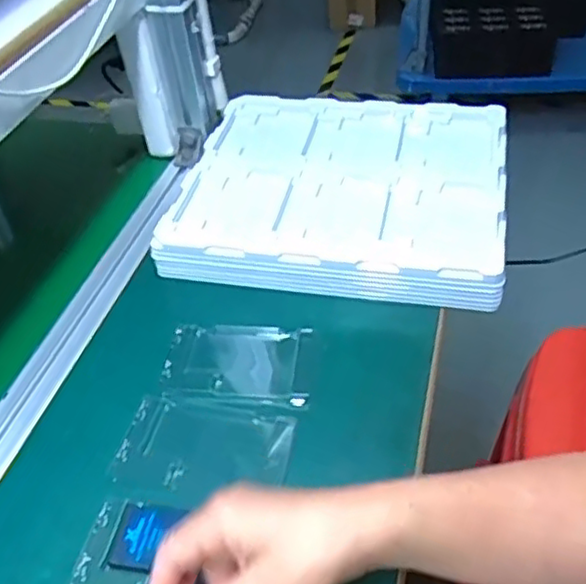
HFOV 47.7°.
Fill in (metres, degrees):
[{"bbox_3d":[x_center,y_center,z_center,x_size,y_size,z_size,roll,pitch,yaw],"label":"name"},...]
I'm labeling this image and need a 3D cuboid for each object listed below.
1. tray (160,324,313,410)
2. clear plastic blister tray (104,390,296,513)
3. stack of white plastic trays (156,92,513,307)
[{"bbox_3d":[-0.047,0.059,0.556,0.118,0.007,0.083,1,44,8],"label":"tray"},{"bbox_3d":[-0.067,0.119,0.496,0.123,0.006,0.091,5,45,13],"label":"clear plastic blister tray"},{"bbox_3d":[0.051,-0.115,0.687,0.313,0.037,0.284,5,45,13],"label":"stack of white plastic trays"}]

